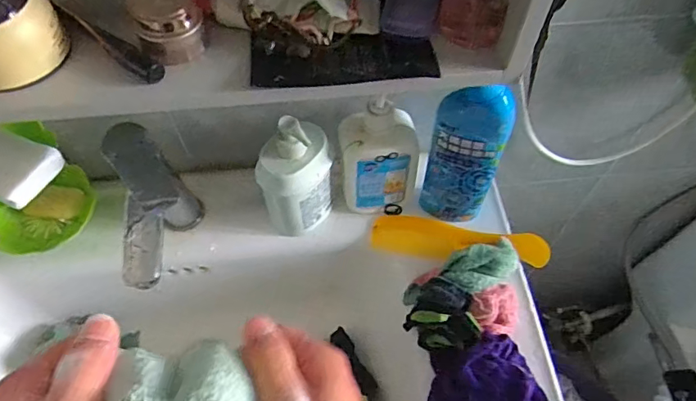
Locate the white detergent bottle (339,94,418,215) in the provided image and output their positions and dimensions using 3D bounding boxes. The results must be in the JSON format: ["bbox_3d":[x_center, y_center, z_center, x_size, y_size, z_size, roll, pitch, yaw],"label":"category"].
[{"bbox_3d":[0.033,-0.044,0.564,0.089,0.146,0.046,5,58,3],"label":"white detergent bottle"}]

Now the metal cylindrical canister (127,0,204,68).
[{"bbox_3d":[-0.135,-0.136,0.382,0.048,0.047,0.042,-13,59,-8],"label":"metal cylindrical canister"}]

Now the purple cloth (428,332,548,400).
[{"bbox_3d":[0.139,0.192,0.486,0.093,0.051,0.118,-18,60,-11],"label":"purple cloth"}]

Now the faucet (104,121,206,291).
[{"bbox_3d":[-0.192,0.020,0.514,0.058,0.187,0.134,-7,59,-5],"label":"faucet"}]

